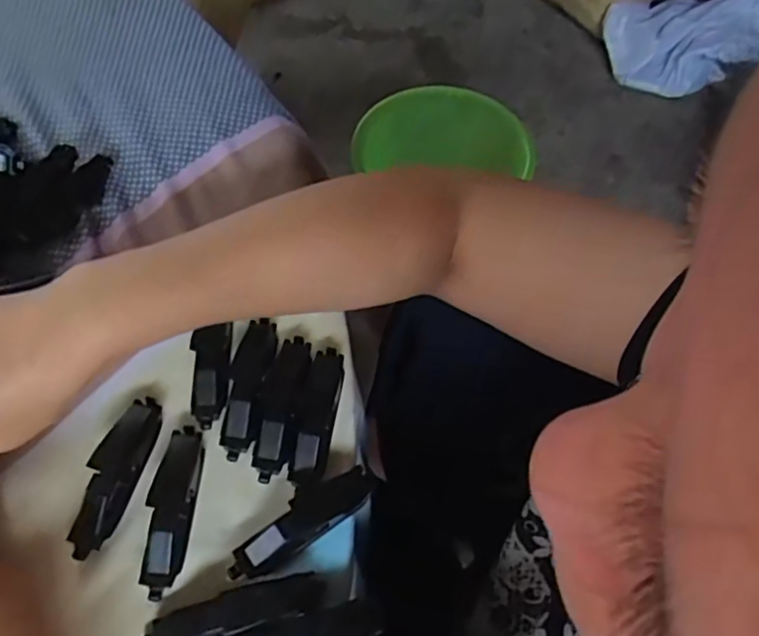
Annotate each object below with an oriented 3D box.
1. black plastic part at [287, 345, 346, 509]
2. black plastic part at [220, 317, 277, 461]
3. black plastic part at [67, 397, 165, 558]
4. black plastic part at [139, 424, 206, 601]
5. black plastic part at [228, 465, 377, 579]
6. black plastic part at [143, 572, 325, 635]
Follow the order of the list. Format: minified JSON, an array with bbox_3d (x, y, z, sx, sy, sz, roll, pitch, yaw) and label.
[{"bbox_3d":[-0.034,0.054,0.338,0.019,0.012,0.083,9,59,1],"label":"black plastic part"},{"bbox_3d":[-0.073,0.035,0.347,0.021,0.009,0.080,7,59,0],"label":"black plastic part"},{"bbox_3d":[-0.131,0.077,0.318,0.022,0.017,0.079,11,59,2],"label":"black plastic part"},{"bbox_3d":[-0.102,0.093,0.312,0.019,0.013,0.080,4,59,-2],"label":"black plastic part"},{"bbox_3d":[-0.038,0.098,0.312,0.079,0.016,0.021,-32,66,-21],"label":"black plastic part"},{"bbox_3d":[-0.066,0.133,0.287,0.080,0.016,0.020,-14,61,-12],"label":"black plastic part"}]

